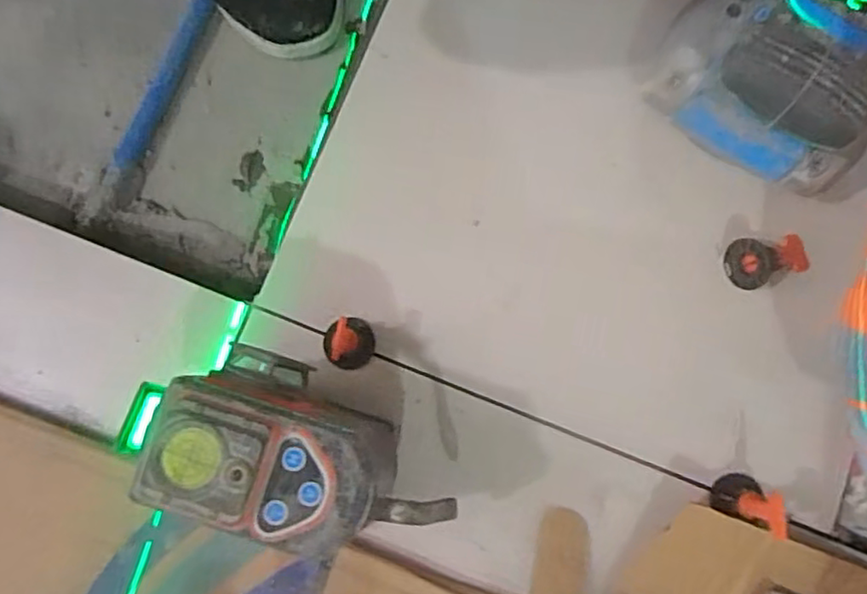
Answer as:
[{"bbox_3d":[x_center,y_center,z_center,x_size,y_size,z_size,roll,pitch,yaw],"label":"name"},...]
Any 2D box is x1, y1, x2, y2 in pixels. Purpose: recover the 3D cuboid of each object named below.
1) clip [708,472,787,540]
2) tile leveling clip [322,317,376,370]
[{"bbox_3d":[0.192,0.122,0.382,0.027,0.048,0.029,28,83,4],"label":"clip"},{"bbox_3d":[-0.055,0.029,0.405,0.034,0.022,0.032,33,83,4],"label":"tile leveling clip"}]

